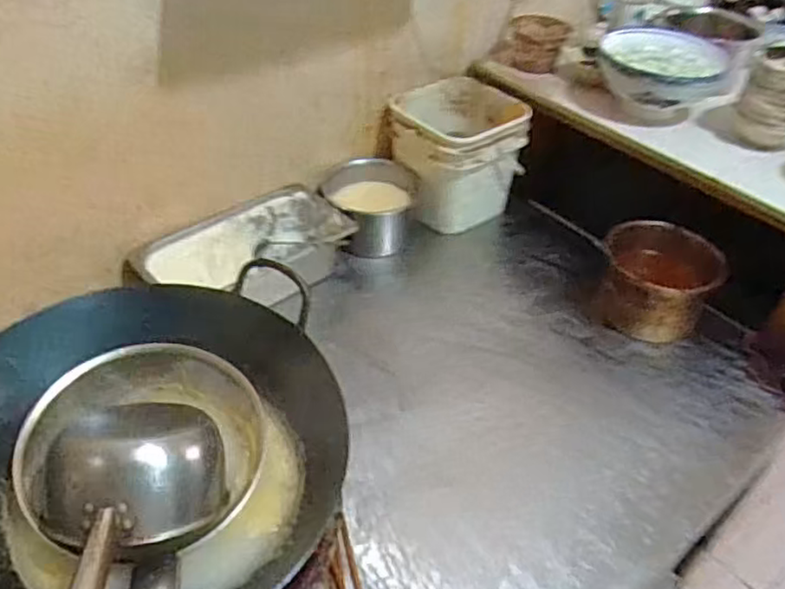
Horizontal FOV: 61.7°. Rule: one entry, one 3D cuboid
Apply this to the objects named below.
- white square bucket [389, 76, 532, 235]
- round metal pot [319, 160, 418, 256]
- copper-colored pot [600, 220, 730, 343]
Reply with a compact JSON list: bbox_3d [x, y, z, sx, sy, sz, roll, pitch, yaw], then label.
[{"bbox_3d":[0.110,-0.259,1.244,0.213,0.203,0.217,-19,47,-23],"label":"white square bucket"},{"bbox_3d":[-0.040,-0.154,1.195,0.169,0.120,0.139,1,42,-2],"label":"round metal pot"},{"bbox_3d":[0.416,-0.021,1.044,0.172,0.130,0.143,22,45,19],"label":"copper-colored pot"}]

